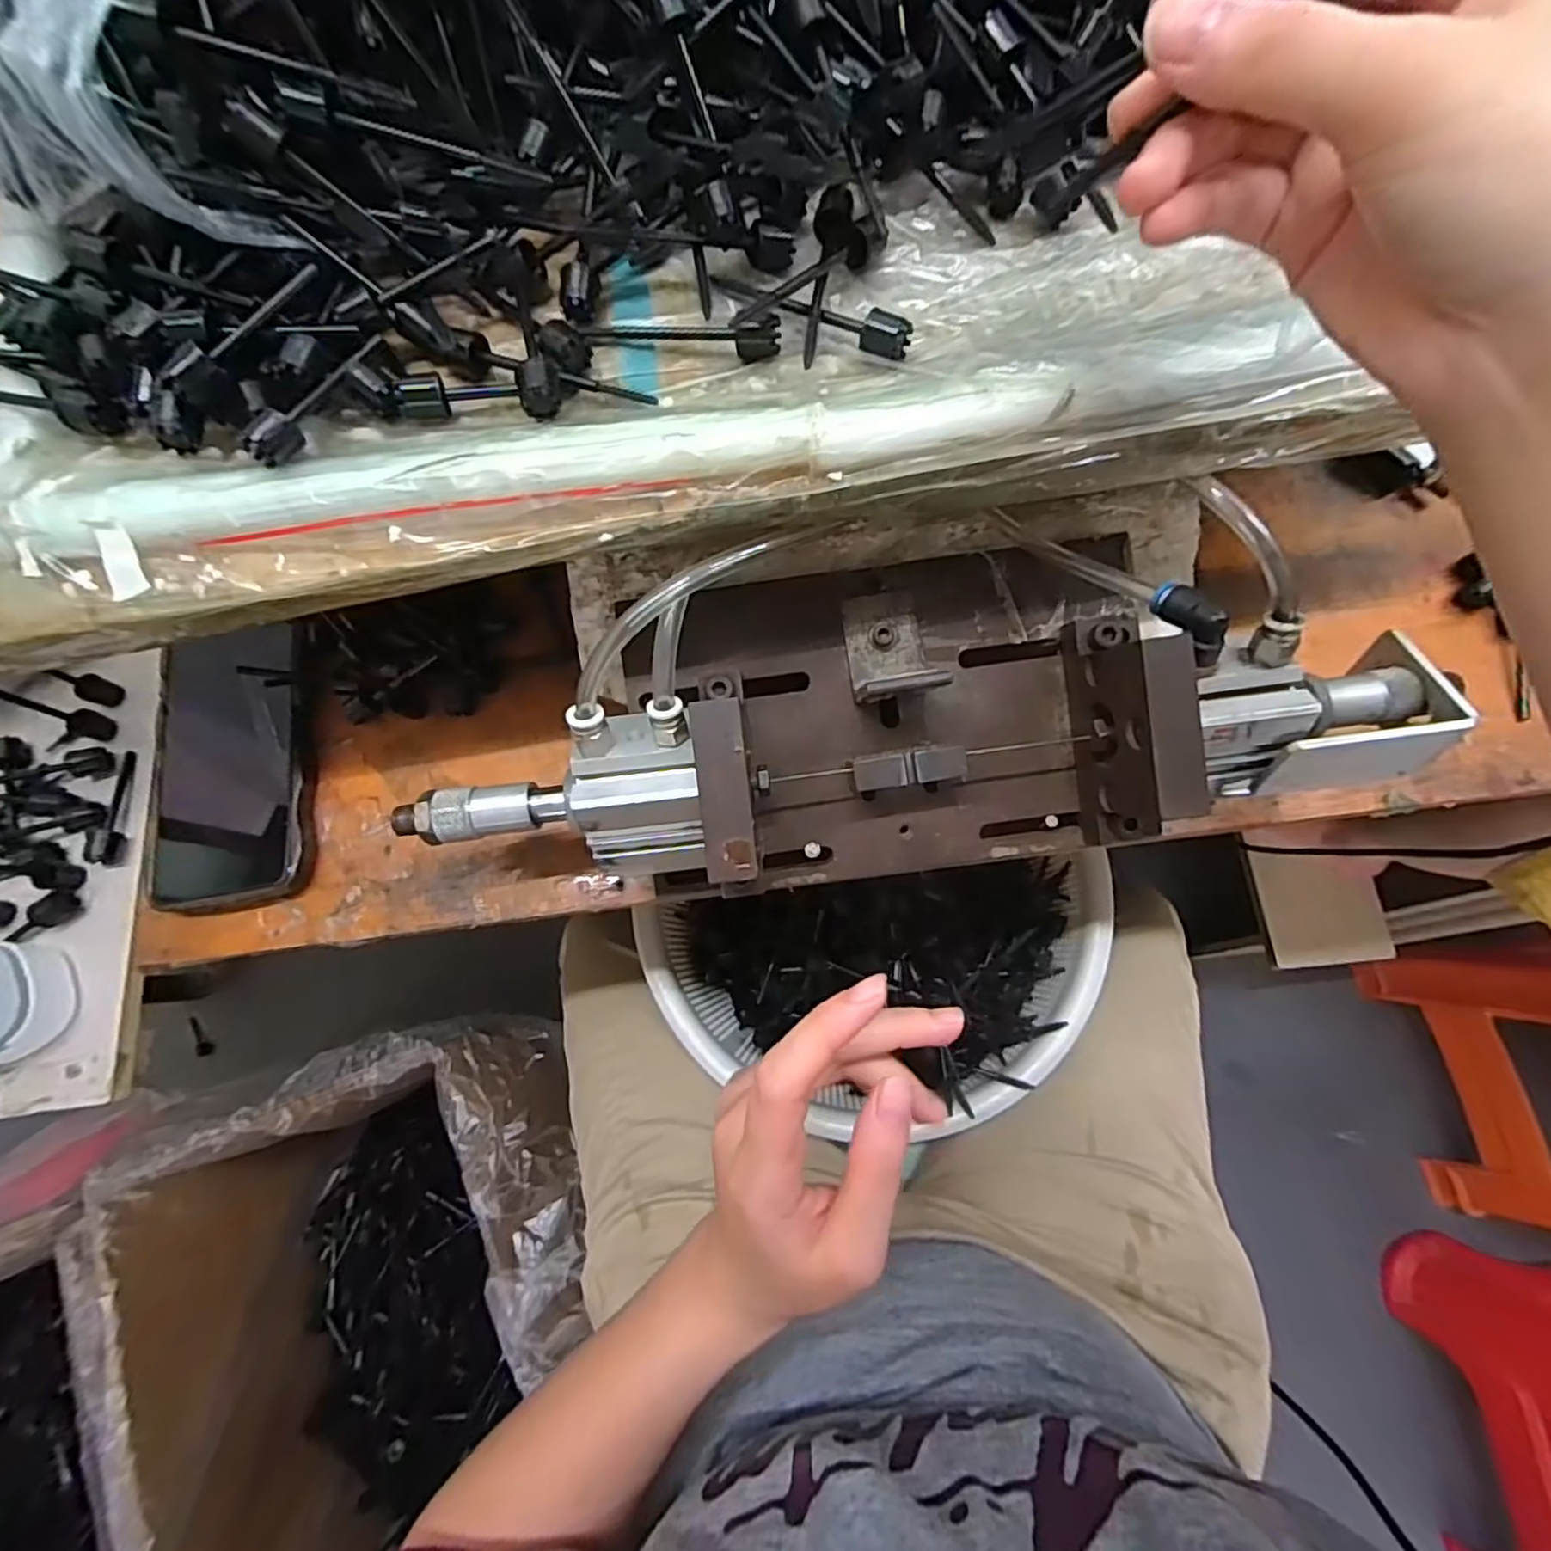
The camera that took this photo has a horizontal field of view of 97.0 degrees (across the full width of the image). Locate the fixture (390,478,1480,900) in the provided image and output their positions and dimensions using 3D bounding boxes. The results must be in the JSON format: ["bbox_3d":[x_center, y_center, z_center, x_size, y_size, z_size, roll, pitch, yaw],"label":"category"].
[{"bbox_3d":[0.058,-0.034,0.309,0.437,0.092,0.143,-8,74,0],"label":"fixture"}]

